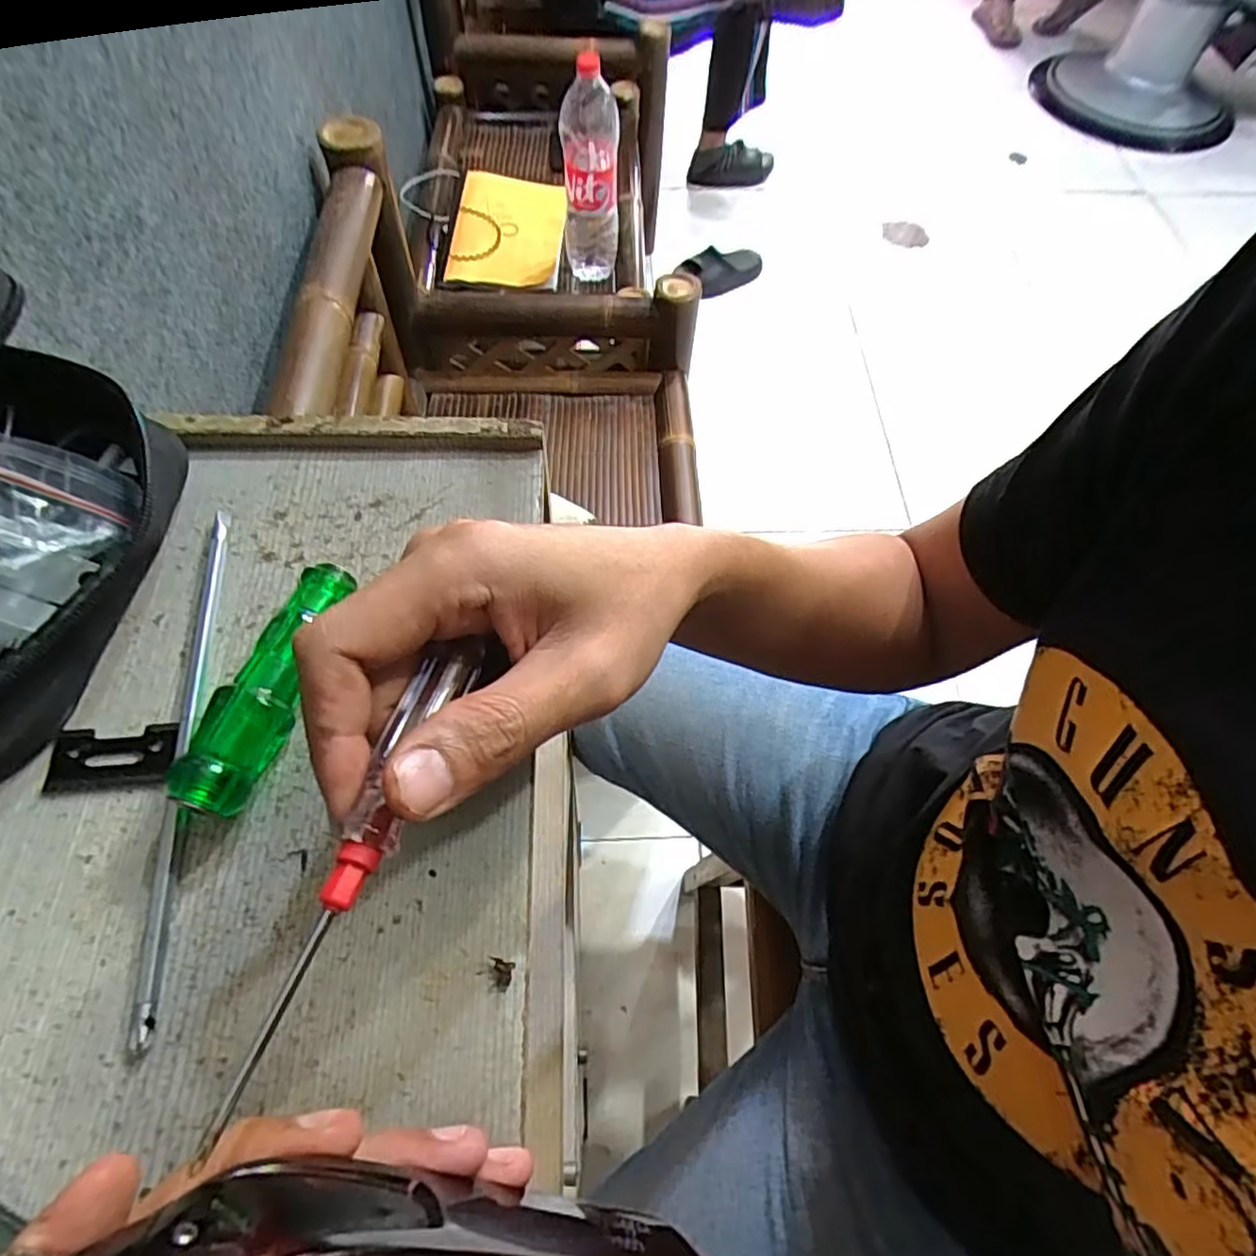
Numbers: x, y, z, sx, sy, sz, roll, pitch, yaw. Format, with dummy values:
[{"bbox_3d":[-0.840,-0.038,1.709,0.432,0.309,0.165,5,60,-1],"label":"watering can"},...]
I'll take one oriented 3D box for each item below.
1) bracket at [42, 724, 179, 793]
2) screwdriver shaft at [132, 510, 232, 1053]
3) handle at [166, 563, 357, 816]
[{"bbox_3d":[-0.180,0.045,0.240,0.040,0.004,0.022,-3,62,-4],"label":"bracket"},{"bbox_3d":[-0.156,0.038,0.244,0.008,0.007,0.189,-6,62,-5],"label":"screwdriver shaft"},{"bbox_3d":[-0.124,0.020,0.244,0.022,0.023,0.093,15,63,6],"label":"handle"}]

